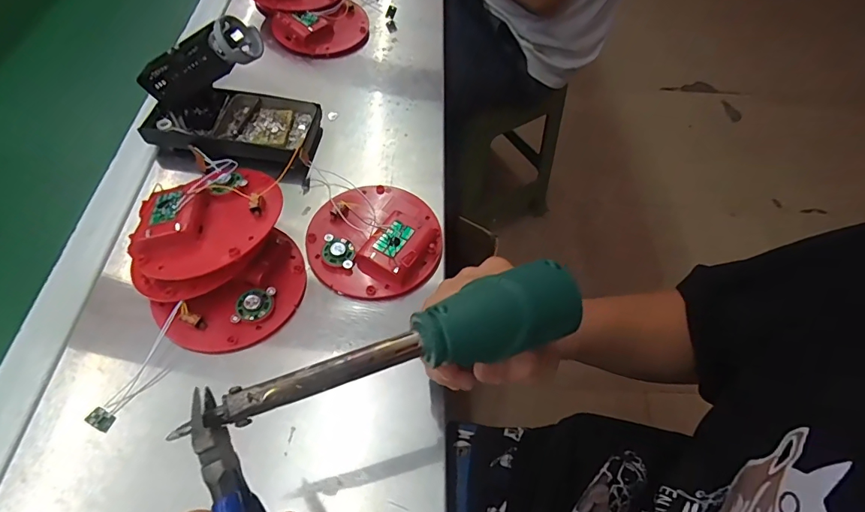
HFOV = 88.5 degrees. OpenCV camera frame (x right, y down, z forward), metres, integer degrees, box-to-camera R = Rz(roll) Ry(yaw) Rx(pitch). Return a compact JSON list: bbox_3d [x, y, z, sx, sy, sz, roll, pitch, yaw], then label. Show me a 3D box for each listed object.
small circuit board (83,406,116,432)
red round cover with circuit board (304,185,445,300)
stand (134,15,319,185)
[{"bbox_3d":[-0.236,0.115,0.315,0.019,0.004,0.012,22,58,11],"label":"small circuit board"},{"bbox_3d":[-0.052,-0.021,0.402,0.120,0.022,0.118,1,57,-2],"label":"red round cover with circuit board"},{"bbox_3d":[-0.203,-0.157,0.425,0.166,0.118,0.088,4,57,0],"label":"stand"}]

